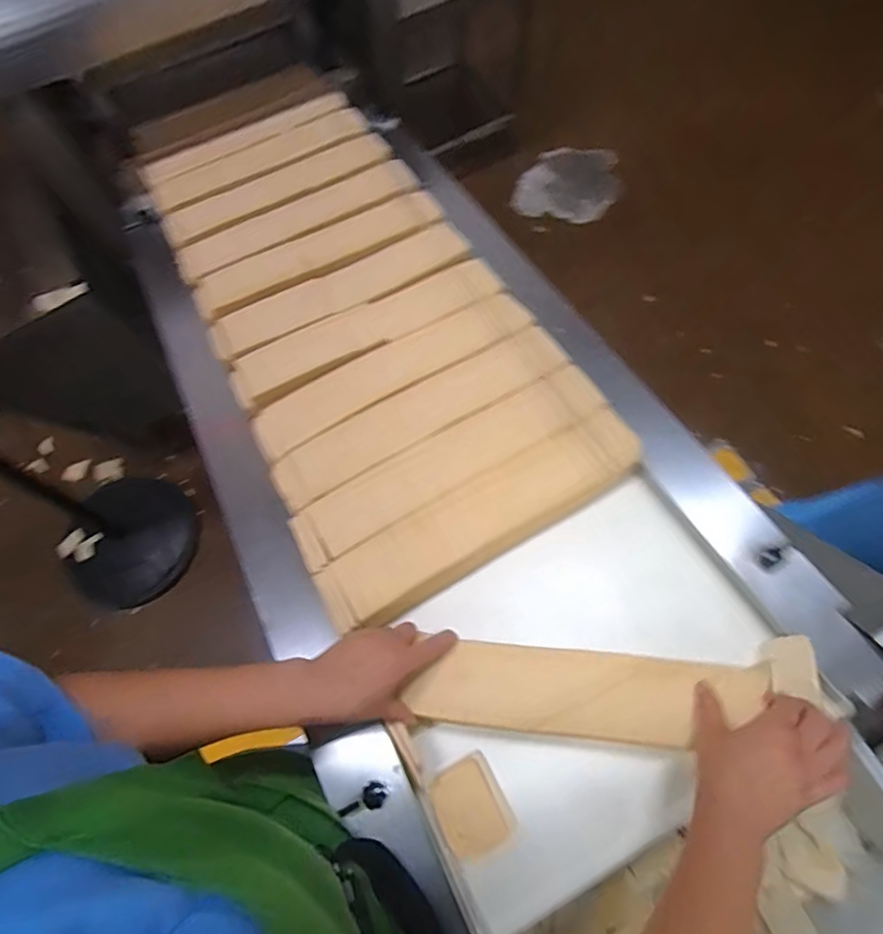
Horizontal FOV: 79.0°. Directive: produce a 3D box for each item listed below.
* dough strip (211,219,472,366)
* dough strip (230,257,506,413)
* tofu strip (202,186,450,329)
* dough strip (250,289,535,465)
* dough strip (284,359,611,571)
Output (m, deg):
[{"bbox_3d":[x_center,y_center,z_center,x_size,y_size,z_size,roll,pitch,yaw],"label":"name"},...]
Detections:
[{"bbox_3d":[-0.143,-0.260,0.782,0.386,0.017,0.091,-28,72,-8],"label":"dough strip"},{"bbox_3d":[-0.104,-0.192,0.743,0.385,0.014,0.081,-26,71,-7],"label":"dough strip"},{"bbox_3d":[-0.186,-0.332,0.822,0.386,0.035,0.099,-28,72,-8],"label":"tofu strip"},{"bbox_3d":[-0.064,-0.129,0.705,0.383,0.015,0.081,-29,72,-9],"label":"dough strip"},{"bbox_3d":[0.010,-0.009,0.633,0.390,0.017,0.077,-29,72,-9],"label":"dough strip"}]

